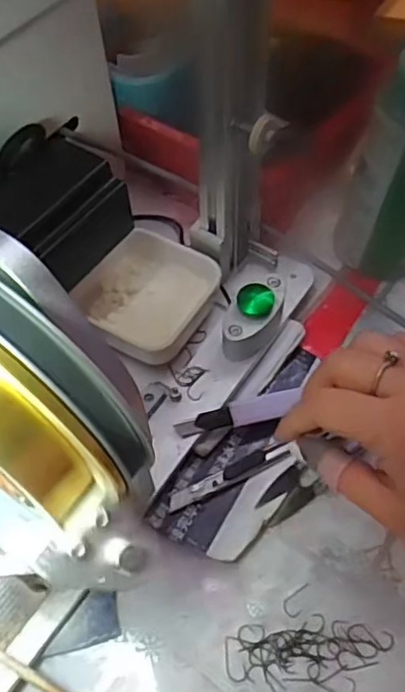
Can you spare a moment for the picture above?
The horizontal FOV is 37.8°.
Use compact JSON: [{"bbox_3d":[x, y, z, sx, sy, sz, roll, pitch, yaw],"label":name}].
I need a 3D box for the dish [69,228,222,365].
[{"bbox_3d":[-0.036,-0.035,0.387,0.079,0.024,0.084,27,62,15],"label":"dish"}]

